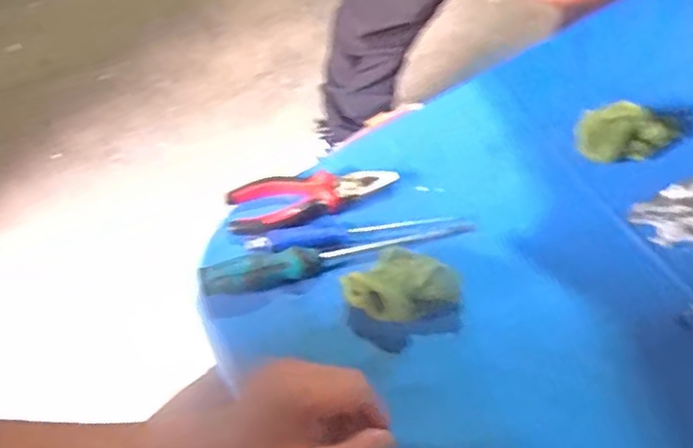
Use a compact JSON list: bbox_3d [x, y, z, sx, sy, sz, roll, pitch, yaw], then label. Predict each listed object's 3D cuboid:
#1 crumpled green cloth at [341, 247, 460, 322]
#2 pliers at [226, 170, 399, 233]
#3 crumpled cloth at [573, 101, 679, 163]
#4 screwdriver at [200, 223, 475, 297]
[{"bbox_3d":[0.045,0.047,0.565,0.092,0.038,0.061,-15,56,-7],"label":"crumpled green cloth"},{"bbox_3d":[-0.033,-0.029,0.635,0.155,0.013,0.059,-16,56,-7],"label":"pliers"},{"bbox_3d":[0.270,-0.089,0.641,0.092,0.044,0.058,15,58,14],"label":"crumpled cloth"},{"bbox_3d":[-0.006,0.023,0.592,0.242,0.027,0.025,-15,56,-7],"label":"screwdriver"}]

